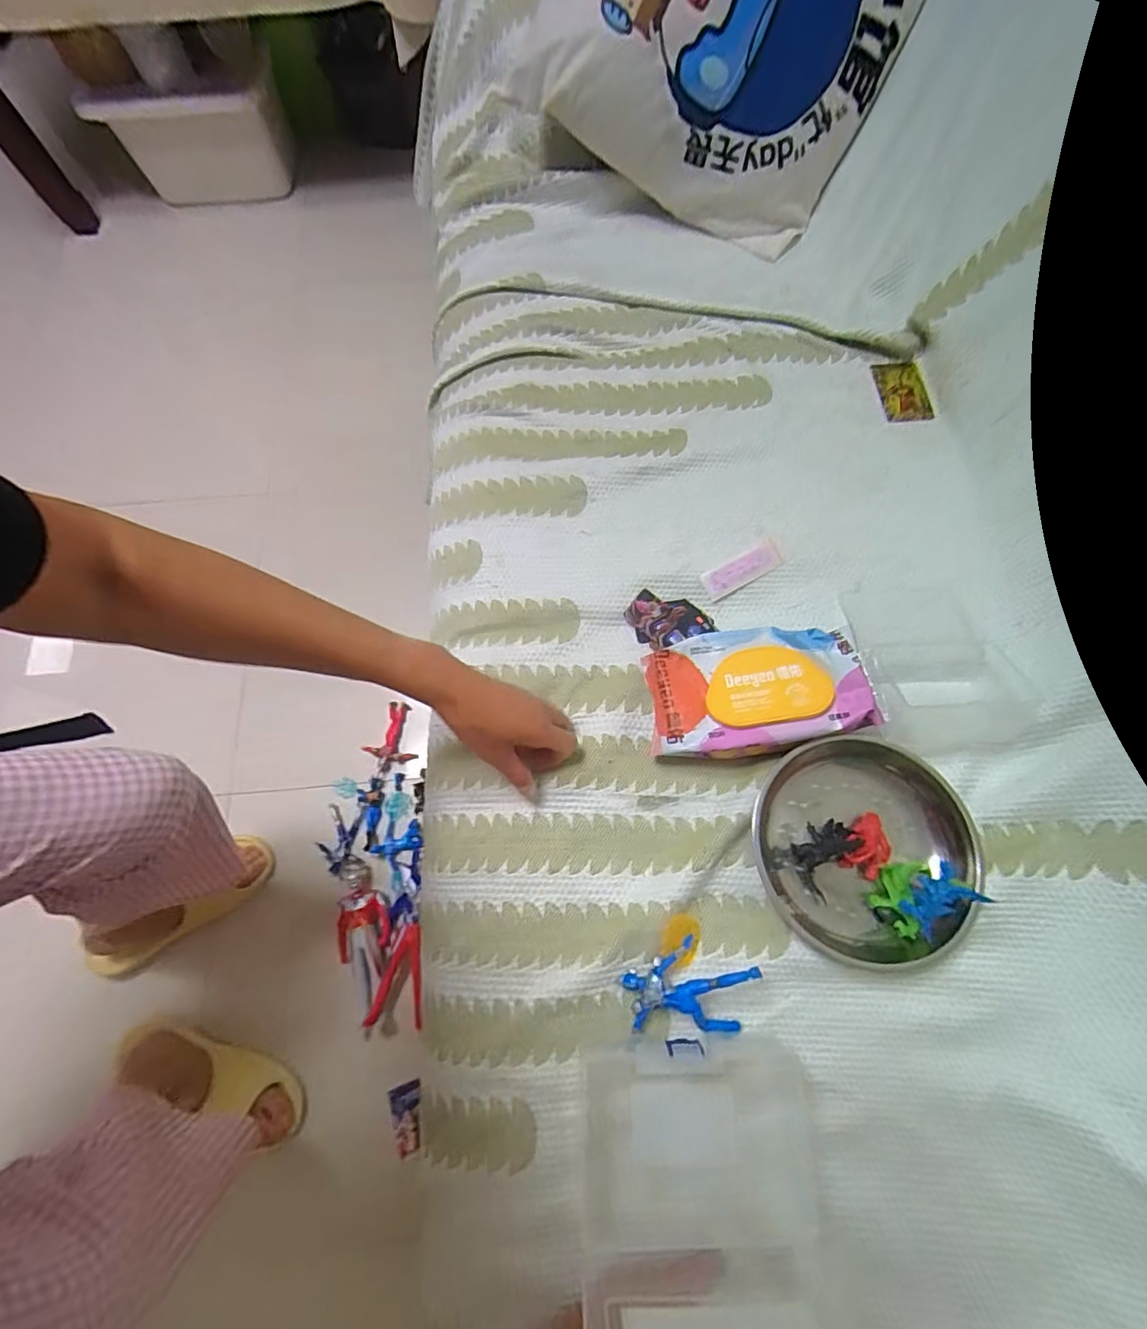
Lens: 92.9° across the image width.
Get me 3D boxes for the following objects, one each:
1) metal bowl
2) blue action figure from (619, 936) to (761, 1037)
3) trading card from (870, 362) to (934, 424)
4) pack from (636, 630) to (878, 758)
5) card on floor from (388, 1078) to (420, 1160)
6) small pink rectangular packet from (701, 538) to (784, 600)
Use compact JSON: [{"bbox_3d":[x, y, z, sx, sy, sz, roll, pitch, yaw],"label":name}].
[{"bbox_3d":[0.252,0.156,0.473,0.172,0.034,0.179,0,71,0],"label":"metal bowl"},{"bbox_3d":[0.091,0.258,0.430,0.099,0.047,0.074,4,71,1],"label":"blue action figure"},{"bbox_3d":[0.396,-0.328,0.659,0.059,0.005,0.087,-7,74,-6],"label":"trading card"},{"bbox_3d":[0.173,0.025,0.511,0.202,0.051,0.116,-2,71,-1],"label":"pack"},{"bbox_3d":[-0.229,0.629,0.753,0.044,0.007,0.078,-18,62,-6],"label":"card on floor"},{"bbox_3d":[0.180,-0.101,0.581,0.088,0.012,0.031,-28,73,-9],"label":"small pink rectangular packet"}]

